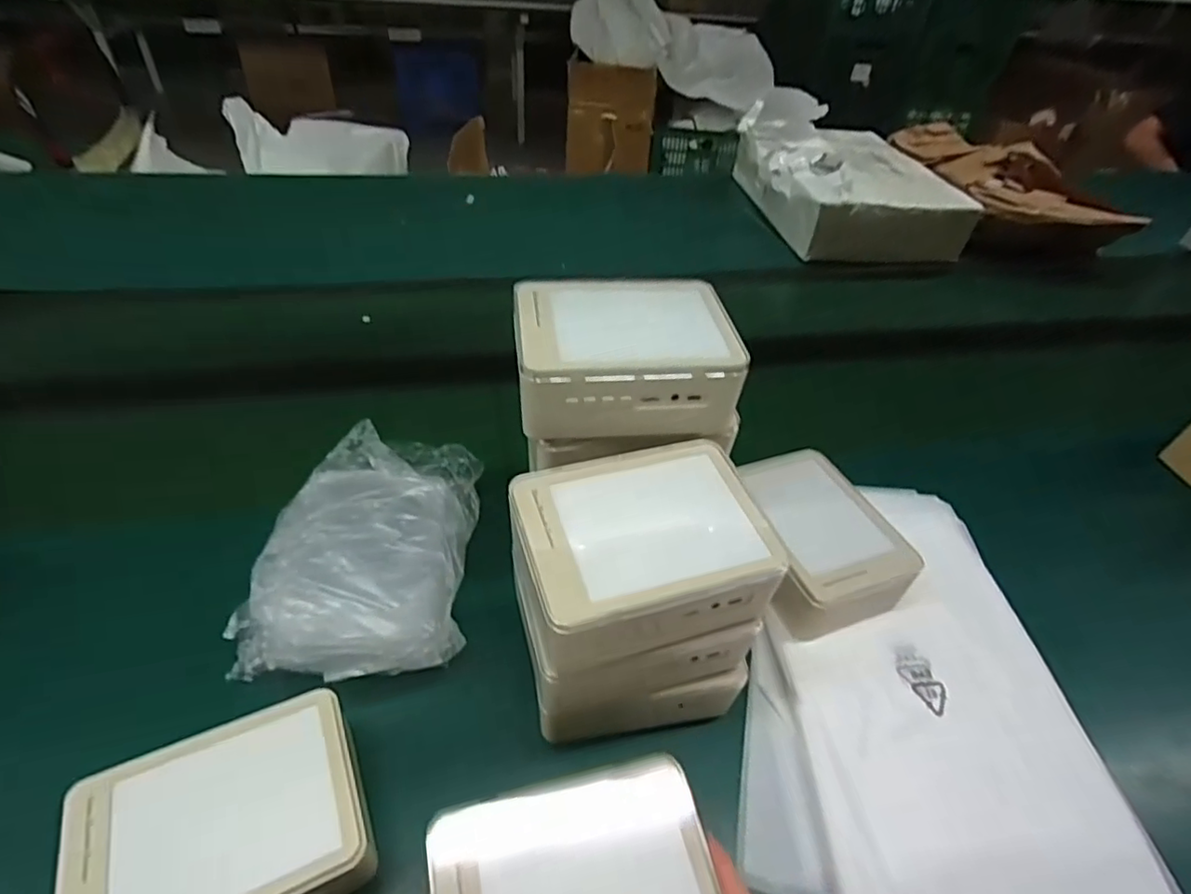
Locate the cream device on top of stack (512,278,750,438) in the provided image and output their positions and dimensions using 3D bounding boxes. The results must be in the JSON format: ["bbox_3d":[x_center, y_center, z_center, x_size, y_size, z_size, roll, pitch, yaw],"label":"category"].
[{"bbox_3d":[0.017,-0.061,0.406,0.144,0.060,0.108,-4,42,-9],"label":"cream device on top of stack"}]

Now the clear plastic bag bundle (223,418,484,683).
[{"bbox_3d":[-0.175,0.073,0.479,0.146,0.052,0.219,3,41,-2],"label":"clear plastic bag bundle"}]

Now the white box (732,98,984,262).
[{"bbox_3d":[0.448,-0.480,1.086,0.321,0.106,0.374,-2,42,-7],"label":"white box"}]

